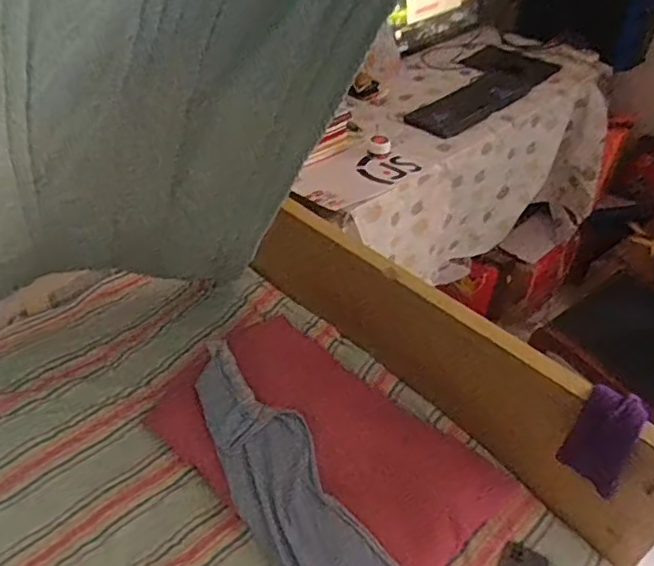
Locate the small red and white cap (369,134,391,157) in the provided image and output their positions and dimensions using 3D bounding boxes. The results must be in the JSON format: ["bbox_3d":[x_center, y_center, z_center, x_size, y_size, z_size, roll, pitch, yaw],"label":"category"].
[{"bbox_3d":[0.130,-0.338,1.452,0.052,0.033,0.043,9,43,7],"label":"small red and white cap"}]

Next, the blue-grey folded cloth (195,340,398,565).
[{"bbox_3d":[-0.078,0.378,1.104,0.187,0.051,0.665,-32,61,-16],"label":"blue-grey folded cloth"}]

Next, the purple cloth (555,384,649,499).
[{"bbox_3d":[0.412,0.239,0.892,0.066,0.169,0.095,-32,53,-32],"label":"purple cloth"}]

